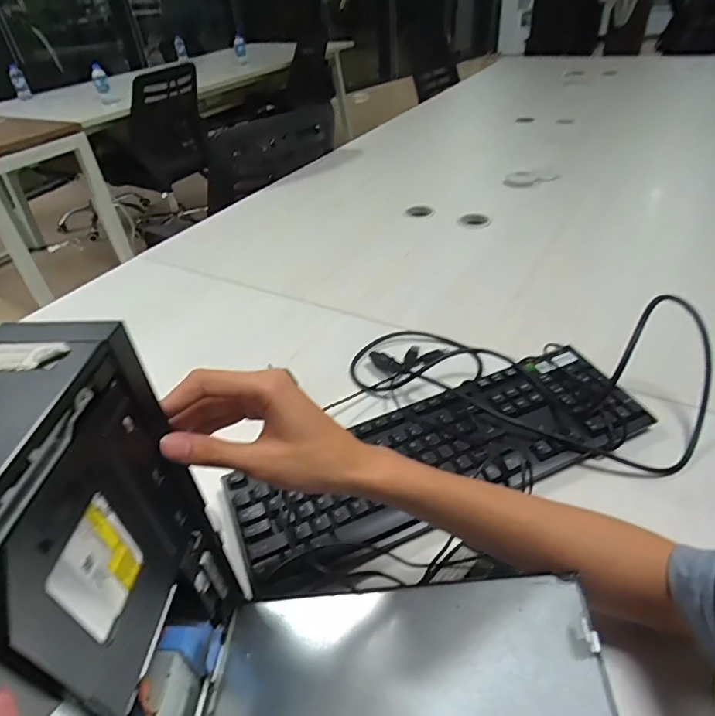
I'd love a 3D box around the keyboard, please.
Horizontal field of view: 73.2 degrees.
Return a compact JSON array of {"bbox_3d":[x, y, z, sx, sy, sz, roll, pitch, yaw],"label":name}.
[{"bbox_3d":[0.095,0.092,0.506,0.439,0.025,0.138,-20,42,-17],"label":"keyboard"}]

